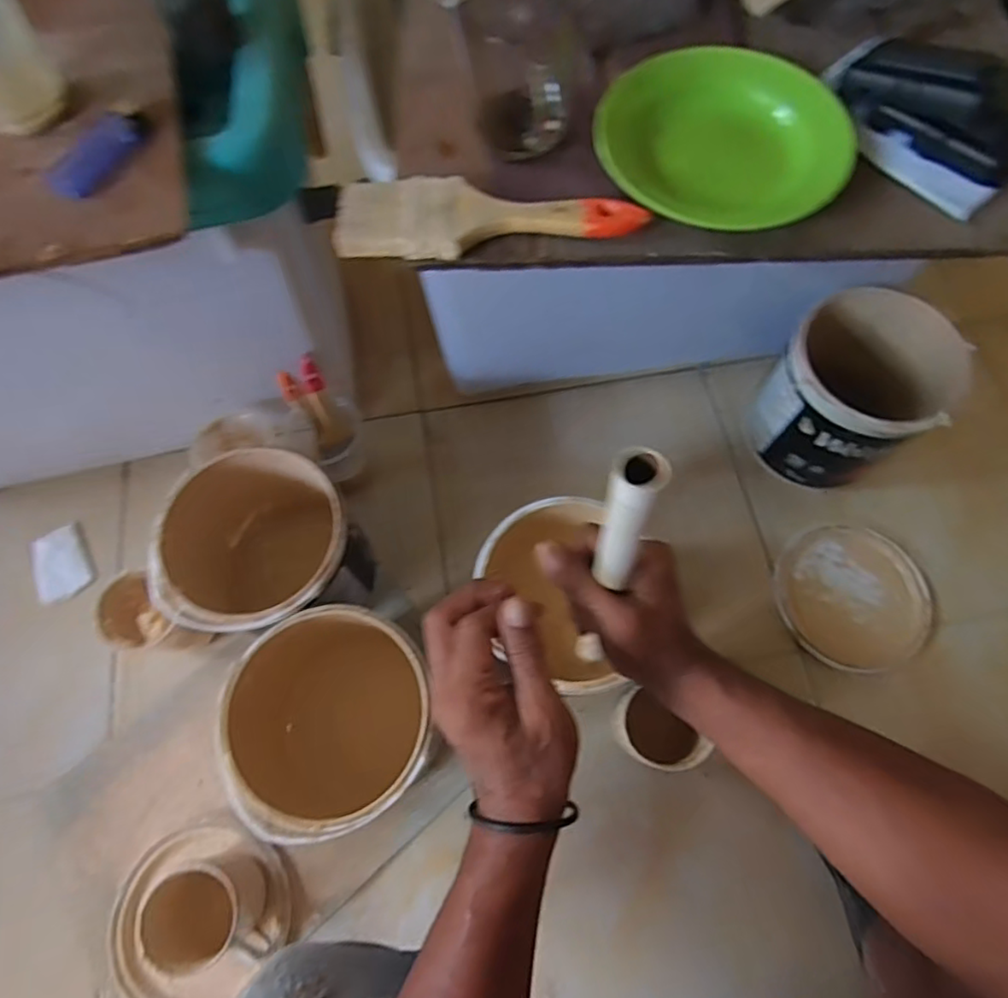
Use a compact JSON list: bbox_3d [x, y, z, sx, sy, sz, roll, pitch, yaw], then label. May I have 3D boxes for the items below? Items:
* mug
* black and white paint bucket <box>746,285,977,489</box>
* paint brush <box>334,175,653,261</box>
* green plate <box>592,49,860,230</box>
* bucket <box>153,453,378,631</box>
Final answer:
[{"bbox_3d":[-0.280,0.395,0.583,0.084,0.090,0.095,-16,70,-5],"label":"mug"},{"bbox_3d":[0.404,-0.122,0.733,0.163,0.187,0.167,0,68,0],"label":"black and white paint bucket"},{"bbox_3d":[-0.012,-0.198,0.417,0.203,0.015,0.063,-6,68,-2],"label":"paint brush"},{"bbox_3d":[0.152,-0.252,0.434,0.171,0.027,0.143,3,68,2],"label":"green plate"},{"bbox_3d":[-0.245,0.062,0.673,0.176,0.185,0.177,0,68,0],"label":"bucket"}]

